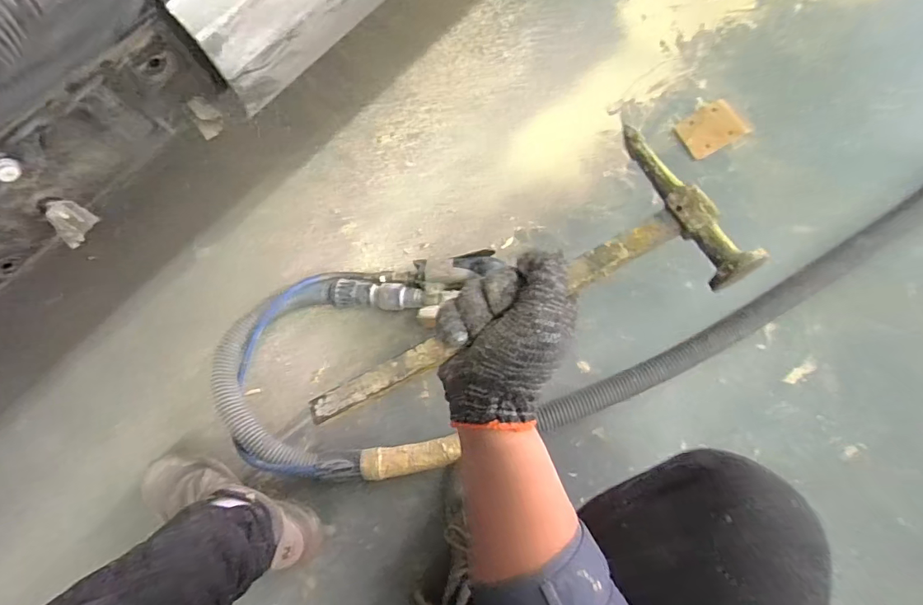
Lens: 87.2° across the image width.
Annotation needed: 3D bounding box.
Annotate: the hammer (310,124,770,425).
[{"bbox_3d":[0.030,-0.003,0.343,0.320,0.045,0.122,-26,79,4],"label":"hammer"}]

